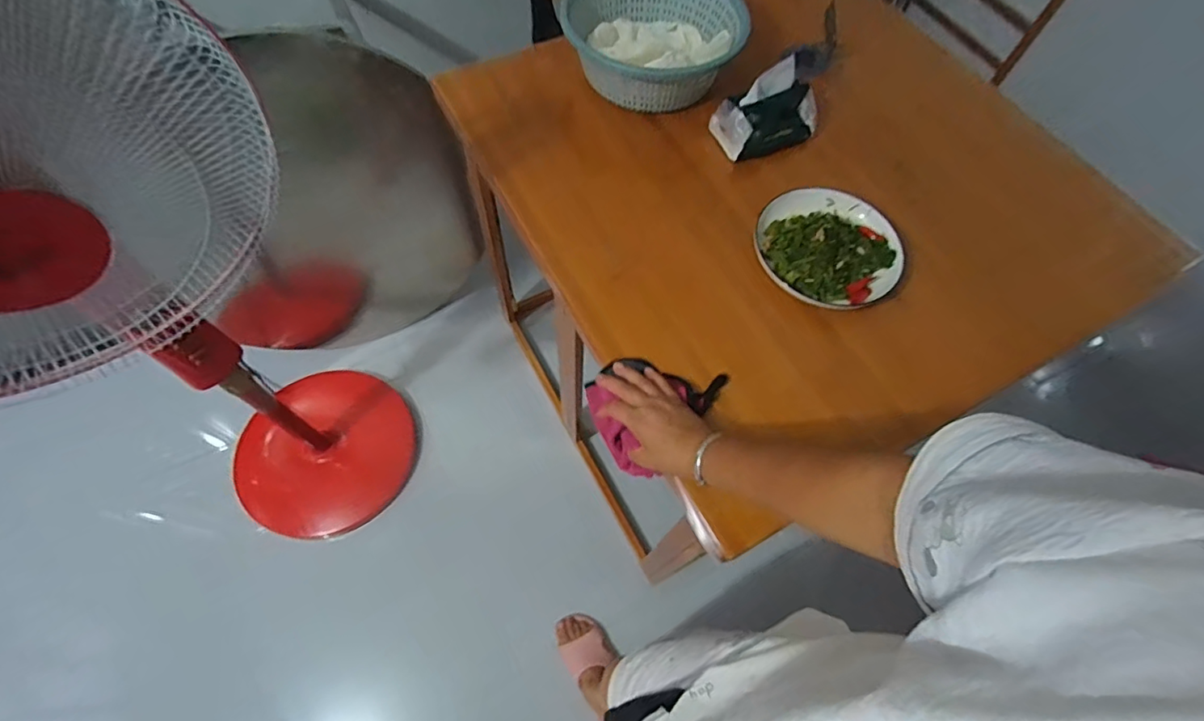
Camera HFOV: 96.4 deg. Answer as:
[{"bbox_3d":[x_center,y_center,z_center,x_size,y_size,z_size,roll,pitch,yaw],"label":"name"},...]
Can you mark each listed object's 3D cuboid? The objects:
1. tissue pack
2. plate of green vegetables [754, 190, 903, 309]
[{"bbox_3d":[0.265,-0.397,0.846,0.157,0.117,0.103,-30,68,-16],"label":"tissue pack"},{"bbox_3d":[0.324,-0.170,0.761,0.200,0.062,0.193,1,63,-2],"label":"plate of green vegetables"}]

